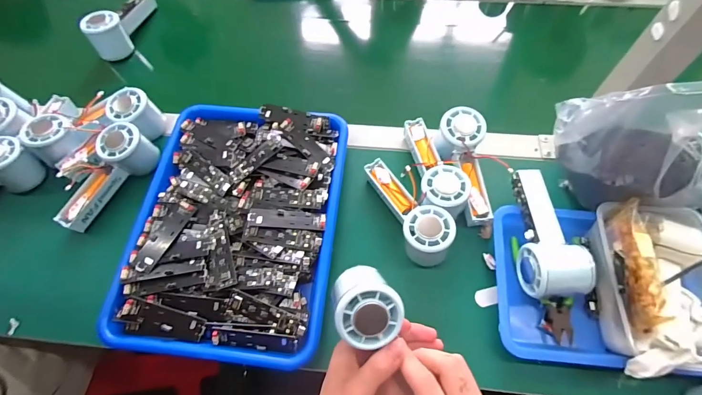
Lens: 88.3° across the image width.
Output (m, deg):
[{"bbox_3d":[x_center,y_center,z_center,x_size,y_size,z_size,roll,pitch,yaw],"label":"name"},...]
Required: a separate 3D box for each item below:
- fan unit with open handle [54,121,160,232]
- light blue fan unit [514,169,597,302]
[{"bbox_3d":[-0.331,-0.027,0.491,0.053,0.059,0.152,28,79,16],"label":"fan unit with open handle"},{"bbox_3d":[0.214,0.042,0.423,0.061,0.068,0.150,-9,63,-2],"label":"light blue fan unit"}]

